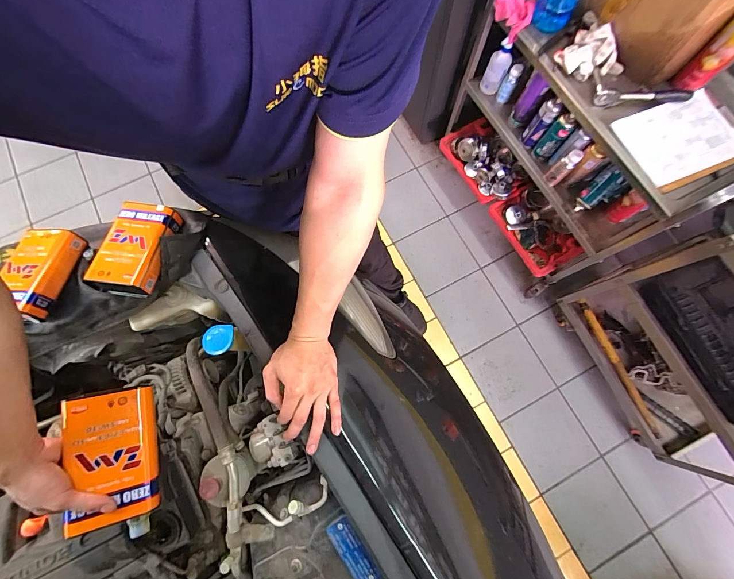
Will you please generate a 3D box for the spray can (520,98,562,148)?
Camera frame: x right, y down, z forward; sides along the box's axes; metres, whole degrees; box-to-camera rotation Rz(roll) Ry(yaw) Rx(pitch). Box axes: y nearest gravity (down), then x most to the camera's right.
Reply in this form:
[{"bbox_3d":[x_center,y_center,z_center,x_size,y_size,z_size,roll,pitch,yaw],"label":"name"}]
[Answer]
[{"bbox_3d":[0.581,-0.554,1.091,0.054,0.172,0.046,39,79,10],"label":"spray can"}]

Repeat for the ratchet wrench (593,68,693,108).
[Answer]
[{"bbox_3d":[0.741,-0.558,0.889,0.244,0.046,0.119,0,76,0],"label":"ratchet wrench"}]

